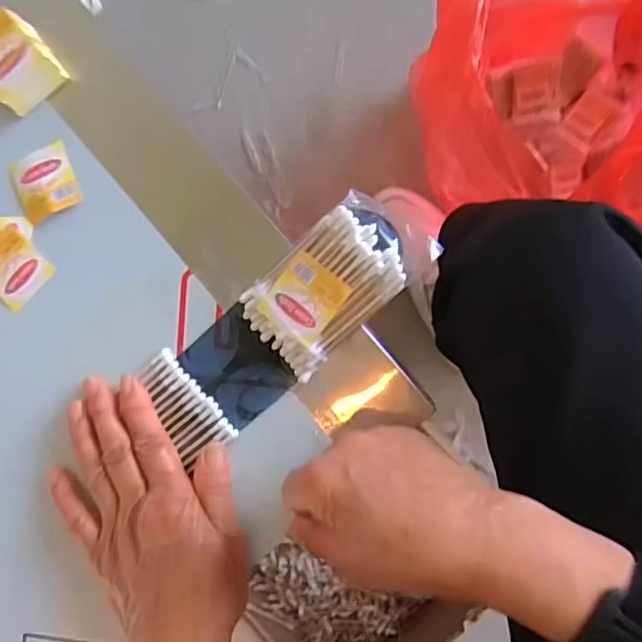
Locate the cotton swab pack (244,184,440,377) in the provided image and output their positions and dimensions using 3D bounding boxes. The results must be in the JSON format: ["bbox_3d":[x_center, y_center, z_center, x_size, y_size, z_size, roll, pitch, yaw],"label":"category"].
[{"bbox_3d":[0.006,-0.023,0.351,0.105,0.022,0.060,-42,84,4],"label":"cotton swab pack"}]

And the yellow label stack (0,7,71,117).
[{"bbox_3d":[-0.191,-0.162,0.379,0.043,0.025,0.051,-39,84,5],"label":"yellow label stack"}]

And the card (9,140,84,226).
[{"bbox_3d":[-0.175,-0.088,0.385,0.041,0.006,0.044,-24,86,6],"label":"card"}]

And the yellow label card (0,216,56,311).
[{"bbox_3d":[-0.202,-0.043,0.389,0.048,0.004,0.061,-43,84,4],"label":"yellow label card"}]

